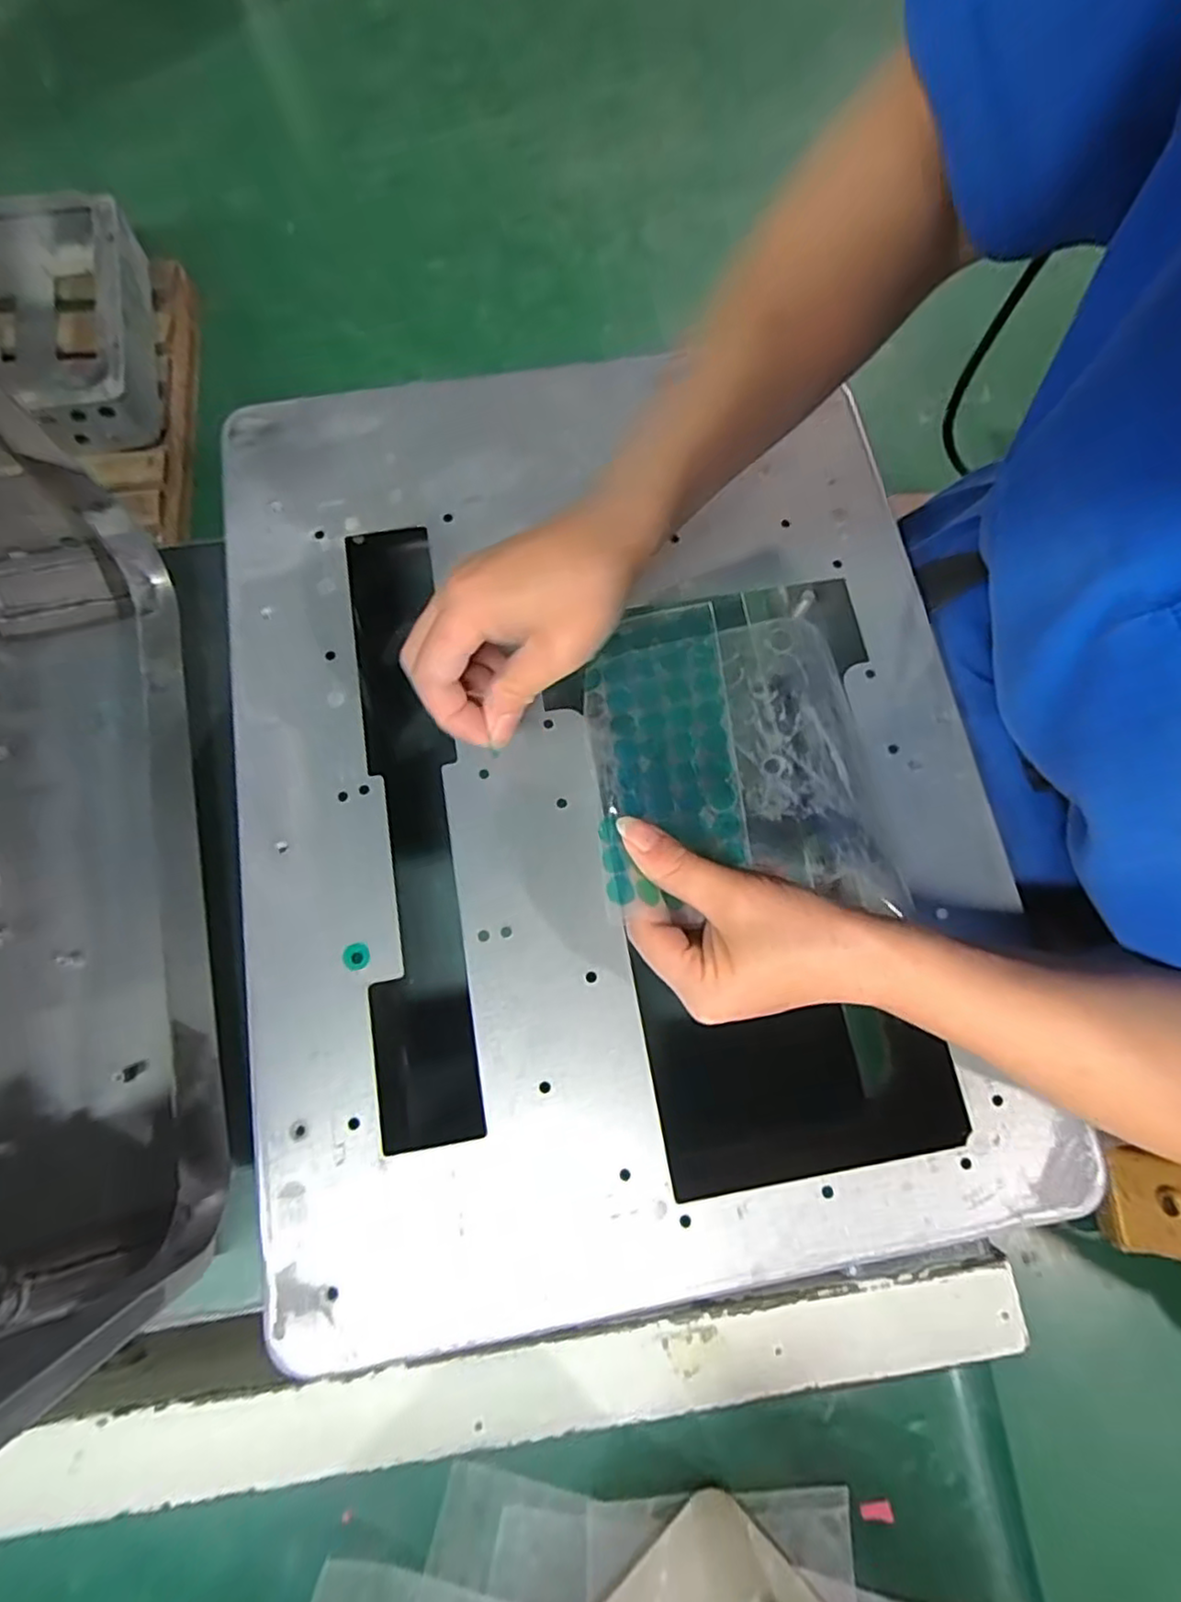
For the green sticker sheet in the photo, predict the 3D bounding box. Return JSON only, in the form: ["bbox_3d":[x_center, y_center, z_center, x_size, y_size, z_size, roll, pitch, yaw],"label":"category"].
[{"bbox_3d":[0.031,-0.020,0.292,0.060,0.027,0.134,-5,77,-2],"label":"green sticker sheet"}]

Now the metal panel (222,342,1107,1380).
[{"bbox_3d":[0.009,-0.020,0.325,0.342,0.013,0.451,-9,77,-3],"label":"metal panel"}]

